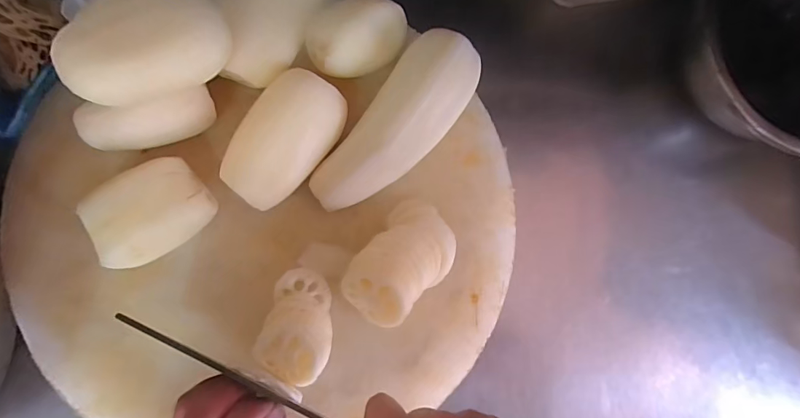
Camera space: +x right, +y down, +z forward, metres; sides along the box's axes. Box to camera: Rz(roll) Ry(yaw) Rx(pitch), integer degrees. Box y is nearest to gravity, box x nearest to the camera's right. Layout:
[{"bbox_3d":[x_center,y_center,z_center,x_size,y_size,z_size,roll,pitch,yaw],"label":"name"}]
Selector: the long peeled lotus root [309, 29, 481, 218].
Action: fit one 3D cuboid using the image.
[{"bbox_3d":[0.001,-0.073,0.396,0.071,0.058,0.187,37,82,-4],"label":"long peeled lotus root"}]

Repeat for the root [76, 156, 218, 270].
[{"bbox_3d":[-0.212,0.005,0.368,0.095,0.058,0.069,-34,91,-9],"label":"root"}]

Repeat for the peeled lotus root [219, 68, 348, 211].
[{"bbox_3d":[-0.102,-0.059,0.381,0.070,0.056,0.118,37,82,-4],"label":"peeled lotus root"}]

